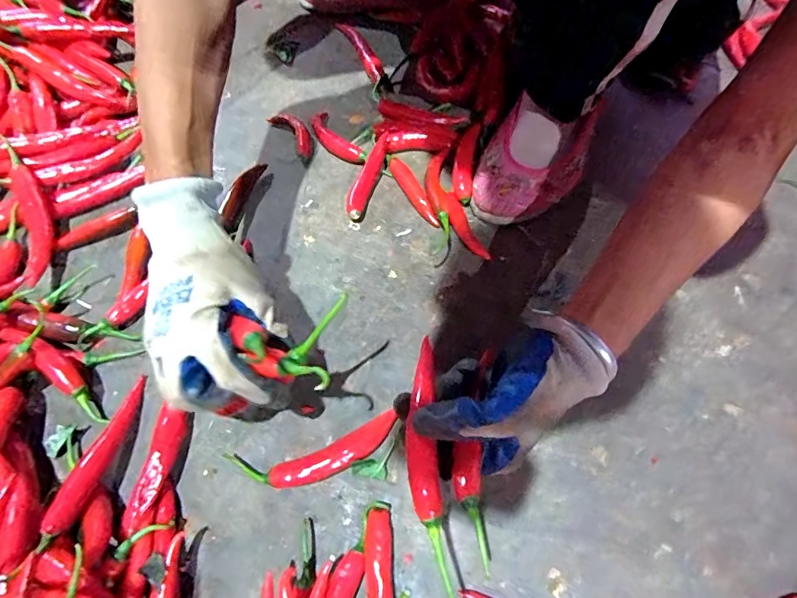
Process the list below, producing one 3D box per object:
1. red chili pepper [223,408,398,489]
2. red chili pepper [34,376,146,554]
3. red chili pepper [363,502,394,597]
[{"bbox_3d":[-0.066,0.125,0.357,0.134,0.015,0.037,-14,64,-5],"label":"red chili pepper"},{"bbox_3d":[-0.232,0.121,0.350,0.015,0.016,0.135,6,46,5],"label":"red chili pepper"},{"bbox_3d":[-0.014,0.199,0.314,0.020,0.021,0.101,-3,63,0],"label":"red chili pepper"}]

